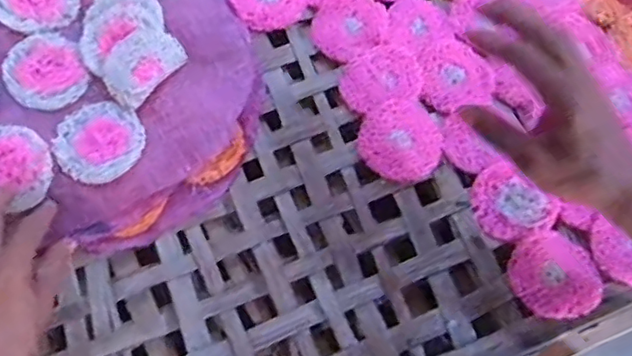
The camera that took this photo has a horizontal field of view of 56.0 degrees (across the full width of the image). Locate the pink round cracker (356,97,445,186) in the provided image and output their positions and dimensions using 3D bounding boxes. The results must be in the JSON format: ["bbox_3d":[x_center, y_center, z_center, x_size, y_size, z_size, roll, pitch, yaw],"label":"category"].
[{"bbox_3d":[0.081,-0.035,0.563,0.077,0.010,0.081,1,68,-2],"label":"pink round cracker"}]

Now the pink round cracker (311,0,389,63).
[{"bbox_3d":[0.035,-0.157,0.608,0.077,0.014,0.076,1,68,-2],"label":"pink round cracker"}]

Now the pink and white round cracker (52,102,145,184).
[{"bbox_3d":[-0.195,-0.034,0.536,0.075,0.007,0.073,1,68,-2],"label":"pink and white round cracker"}]

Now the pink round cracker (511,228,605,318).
[{"bbox_3d":[0.210,0.084,0.519,0.075,0.007,0.076,1,68,-2],"label":"pink round cracker"}]

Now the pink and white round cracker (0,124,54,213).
[{"bbox_3d":[-0.272,-0.012,0.522,0.080,0.013,0.068,17,69,4],"label":"pink and white round cracker"}]

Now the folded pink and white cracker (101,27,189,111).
[{"bbox_3d":[-0.164,-0.107,0.560,0.053,0.017,0.079,36,71,11],"label":"folded pink and white cracker"}]

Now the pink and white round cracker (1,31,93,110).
[{"bbox_3d":[-0.255,-0.100,0.560,0.071,0.011,0.076,1,68,-2],"label":"pink and white round cracker"}]

